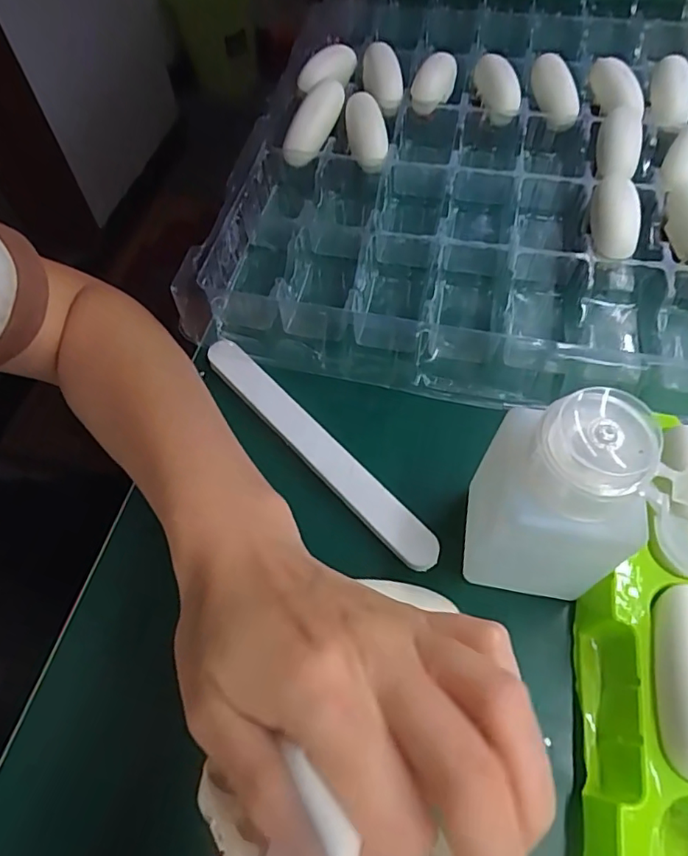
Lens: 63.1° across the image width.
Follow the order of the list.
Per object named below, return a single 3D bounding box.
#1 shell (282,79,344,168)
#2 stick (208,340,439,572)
[{"bbox_3d":[-0.019,-0.217,0.396,0.023,0.020,0.065,26,82,19],"label":"shell"},{"bbox_3d":[-0.016,0.008,0.292,0.019,0.005,0.167,-41,67,-15],"label":"stick"}]

